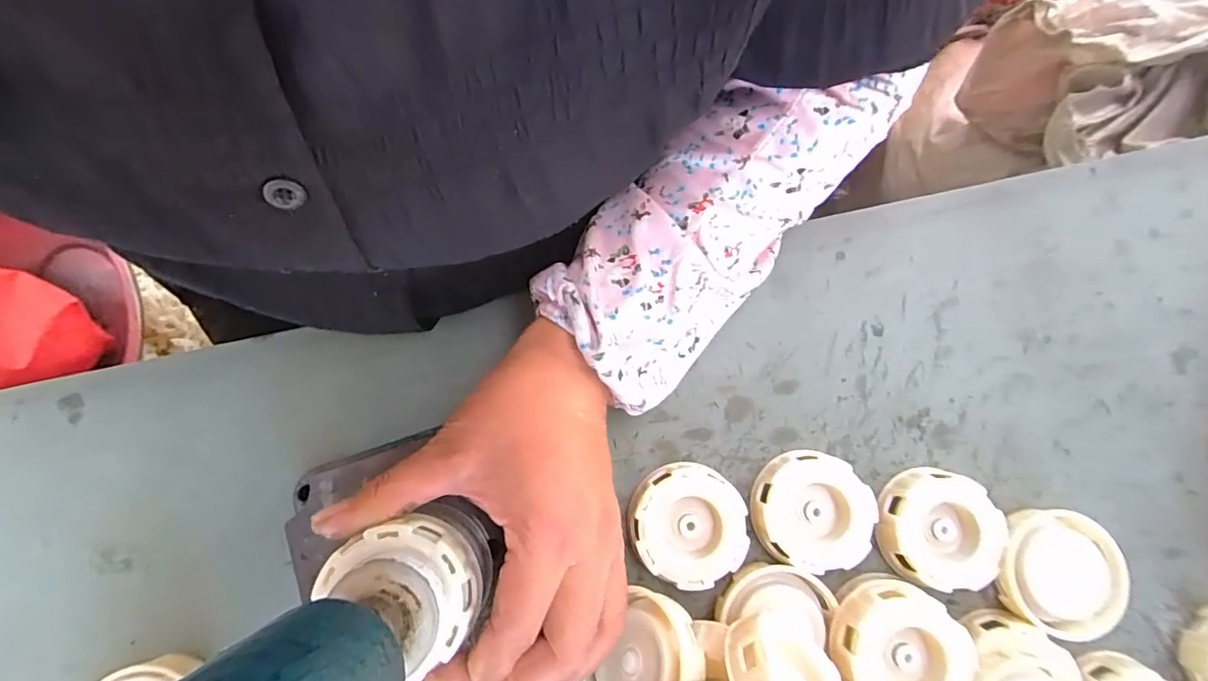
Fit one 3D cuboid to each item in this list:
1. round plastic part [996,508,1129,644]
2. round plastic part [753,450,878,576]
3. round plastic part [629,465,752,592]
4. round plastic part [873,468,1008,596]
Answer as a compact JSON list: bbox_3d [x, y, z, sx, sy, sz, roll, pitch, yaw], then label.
[{"bbox_3d":[0.253,0.128,0.290,0.067,0.017,0.065,3,79,-3],"label":"round plastic part"},{"bbox_3d":[0.113,0.093,0.287,0.062,0.013,0.059,1,79,-3],"label":"round plastic part"},{"bbox_3d":[0.045,0.098,0.283,0.062,0.016,0.059,1,79,-3],"label":"round plastic part"},{"bbox_3d":[0.186,0.103,0.289,0.066,0.019,0.060,1,79,-3],"label":"round plastic part"}]

